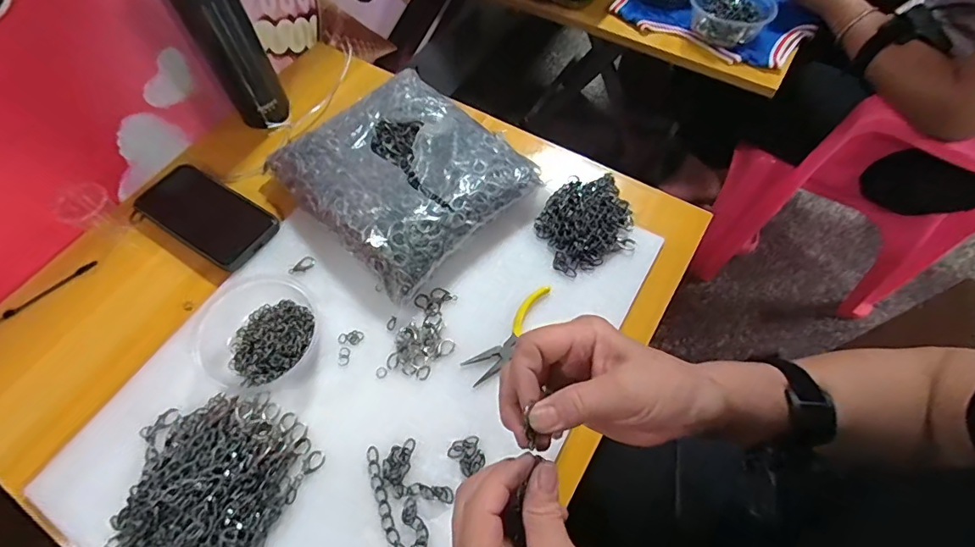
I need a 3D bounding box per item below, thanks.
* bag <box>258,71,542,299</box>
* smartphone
[{"bbox_3d":[-0.096,-0.121,0.544,0.241,0.059,0.218,41,69,20],"label":"bag"},{"bbox_3d":[-0.336,-0.073,0.560,0.188,0.017,0.082,27,66,20],"label":"smartphone"}]

